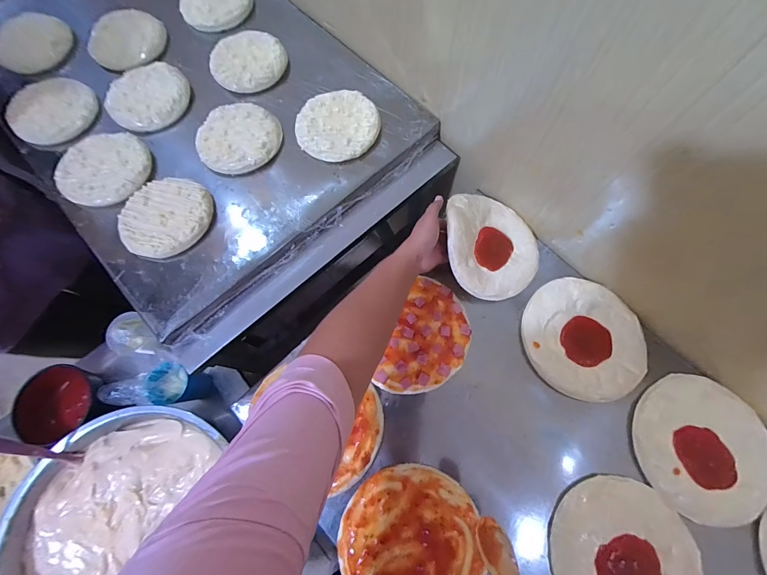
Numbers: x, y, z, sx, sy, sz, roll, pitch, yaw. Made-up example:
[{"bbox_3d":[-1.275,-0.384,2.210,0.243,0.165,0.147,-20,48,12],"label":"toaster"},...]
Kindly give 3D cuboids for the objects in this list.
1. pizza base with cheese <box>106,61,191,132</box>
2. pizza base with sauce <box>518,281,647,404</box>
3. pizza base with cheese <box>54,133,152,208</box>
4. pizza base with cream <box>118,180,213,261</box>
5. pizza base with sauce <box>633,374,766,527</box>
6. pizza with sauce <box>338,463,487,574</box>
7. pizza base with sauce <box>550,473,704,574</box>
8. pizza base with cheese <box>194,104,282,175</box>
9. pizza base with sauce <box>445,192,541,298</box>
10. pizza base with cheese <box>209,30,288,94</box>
[{"bbox_3d":[-0.457,-0.378,0.652,0.146,0.020,0.168,-32,75,-9],"label":"pizza base with cheese"},{"bbox_3d":[0.330,0.081,0.554,0.191,0.006,0.188,0,73,1],"label":"pizza base with sauce"},{"bbox_3d":[-0.492,-0.212,0.583,0.154,0.024,0.131,-5,73,-1],"label":"pizza base with cheese"},{"bbox_3d":[-0.363,-0.122,0.556,0.141,0.022,0.146,0,73,1],"label":"pizza base with cream"},{"bbox_3d":[0.483,0.240,0.509,0.196,0.016,0.197,0,73,1],"label":"pizza base with sauce"},{"bbox_3d":[0.037,0.361,0.473,0.189,0.021,0.193,-1,73,0],"label":"pizza with sauce"},{"bbox_3d":[0.335,0.372,0.460,0.192,0.019,0.194,0,73,1],"label":"pizza base with sauce"},{"bbox_3d":[-0.262,-0.272,0.609,0.144,0.028,0.143,0,73,1],"label":"pizza base with cheese"},{"bbox_3d":[0.190,-0.079,0.585,0.185,0.038,0.195,1,73,-20],"label":"pizza base with sauce"},{"bbox_3d":[-0.267,-0.450,0.673,0.144,0.025,0.141,0,73,1],"label":"pizza base with cheese"}]

